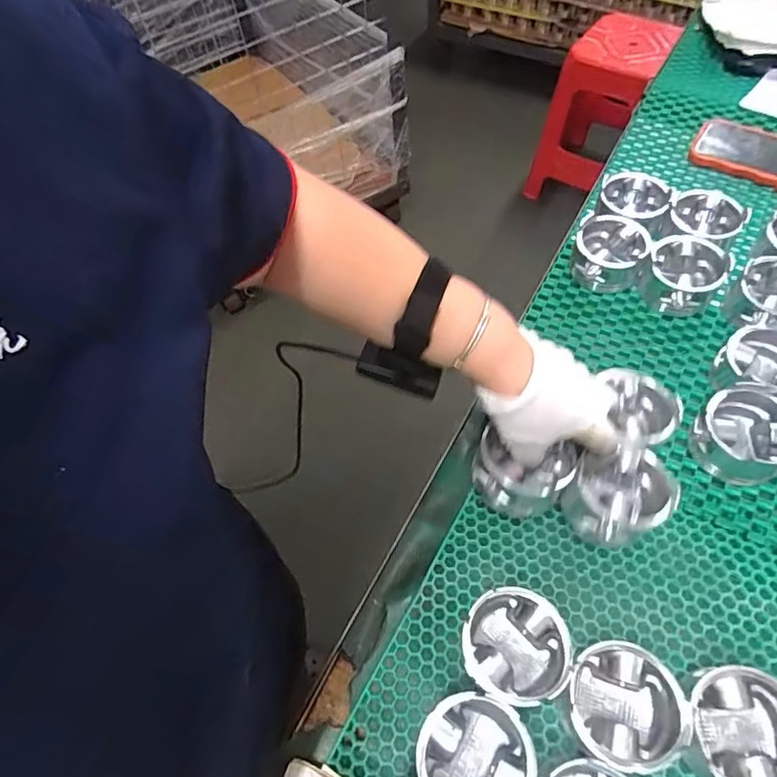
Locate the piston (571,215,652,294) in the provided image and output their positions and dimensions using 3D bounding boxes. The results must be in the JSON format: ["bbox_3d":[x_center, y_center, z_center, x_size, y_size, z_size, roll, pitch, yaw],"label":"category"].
[{"bbox_3d":[0.252,-0.155,0.609,0.074,0.050,0.080,-1,60,2],"label":"piston"}]

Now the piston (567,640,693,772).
[{"bbox_3d":[0.168,0.227,0.380,0.078,0.052,0.079,-1,60,2],"label":"piston"}]

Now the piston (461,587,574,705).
[{"bbox_3d":[0.098,0.198,0.406,0.083,0.049,0.077,-1,60,2],"label":"piston"}]

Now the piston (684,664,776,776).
[{"bbox_3d":[0.247,0.238,0.372,0.074,0.057,0.074,-1,60,2],"label":"piston"}]

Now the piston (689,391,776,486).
[{"bbox_3d":[0.327,0.043,0.482,0.080,0.046,0.077,-1,60,2],"label":"piston"}]

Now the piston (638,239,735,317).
[{"bbox_3d":[0.320,-0.120,0.582,0.076,0.045,0.090,30,65,18],"label":"piston"}]

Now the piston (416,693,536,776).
[{"bbox_3d":[0.059,0.259,0.371,0.075,0.051,0.075,17,62,12],"label":"piston"}]

